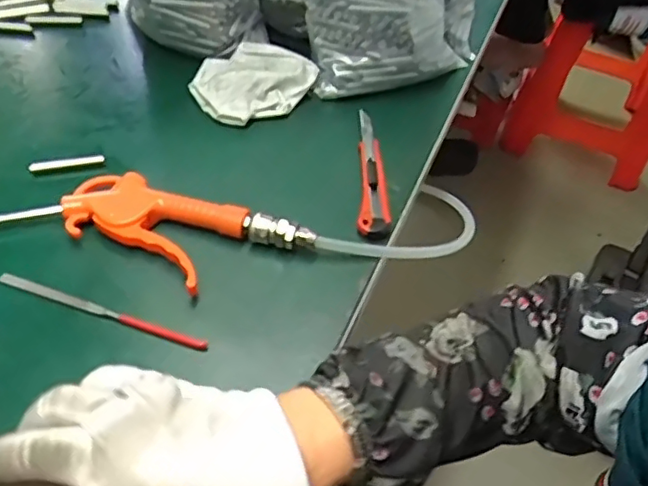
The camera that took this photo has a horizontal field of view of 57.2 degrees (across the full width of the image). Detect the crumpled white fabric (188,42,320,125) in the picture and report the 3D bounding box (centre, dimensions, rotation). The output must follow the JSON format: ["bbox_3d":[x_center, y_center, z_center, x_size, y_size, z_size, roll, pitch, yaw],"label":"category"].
[{"bbox_3d":[-0.067,-0.154,0.569,0.109,0.037,0.089,-24,55,-24],"label":"crumpled white fabric"}]

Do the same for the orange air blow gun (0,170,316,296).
[{"bbox_3d":[-0.145,-0.011,0.443,0.259,0.028,0.088,15,49,7],"label":"orange air blow gun"}]

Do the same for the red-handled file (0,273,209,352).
[{"bbox_3d":[-0.152,0.047,0.407,0.156,0.006,0.009,17,50,9],"label":"red-handled file"}]

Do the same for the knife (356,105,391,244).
[{"bbox_3d":[0.042,-0.060,0.507,0.025,0.019,0.156,5,49,-1],"label":"knife"}]

